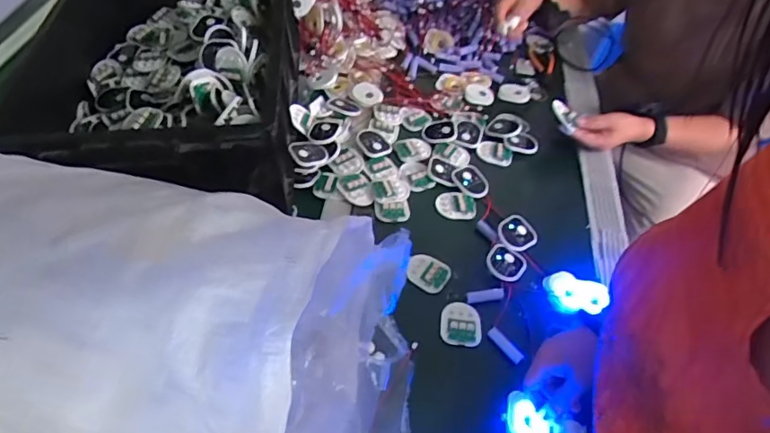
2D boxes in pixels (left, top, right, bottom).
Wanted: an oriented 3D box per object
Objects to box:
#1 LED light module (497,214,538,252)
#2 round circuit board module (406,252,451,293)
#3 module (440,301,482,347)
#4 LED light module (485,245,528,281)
[{"bbox_3d":[0.194,0.023,0.736,0.068,0.011,0.055,-25,76,-36],"label":"LED light module"},{"bbox_3d":[0.058,0.076,0.687,0.056,0.012,0.054,24,53,16],"label":"round circuit board module"},{"bbox_3d":[0.096,0.135,0.644,0.050,0.007,0.061,7,50,2],"label":"module"},{"bbox_3d":[0.166,0.065,0.699,0.061,0.016,0.061,41,45,1],"label":"LED light module"}]

